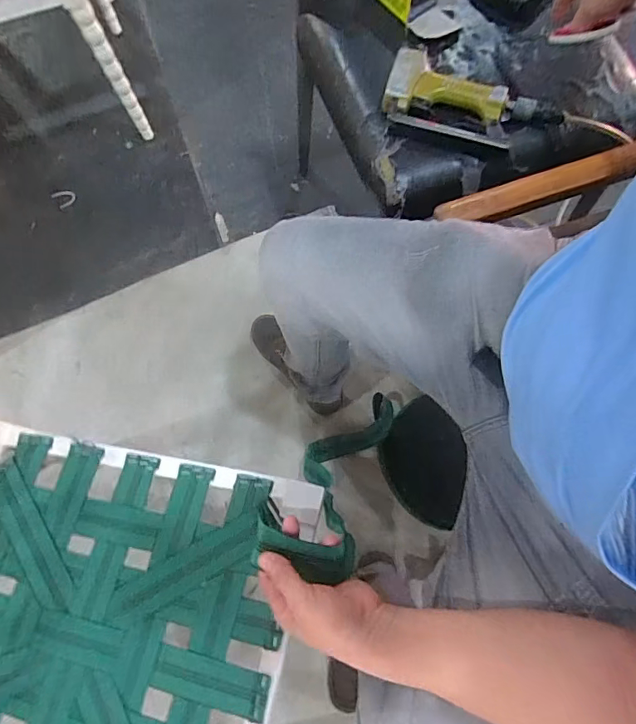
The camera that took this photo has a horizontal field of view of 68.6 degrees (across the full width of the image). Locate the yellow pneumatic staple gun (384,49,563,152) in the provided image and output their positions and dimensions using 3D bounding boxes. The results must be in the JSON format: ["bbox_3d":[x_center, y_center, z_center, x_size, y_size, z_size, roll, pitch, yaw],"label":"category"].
[{"bbox_3d":[0.222,-0.373,0.664,0.251,0.037,0.121,14,75,5],"label":"yellow pneumatic staple gun"}]

